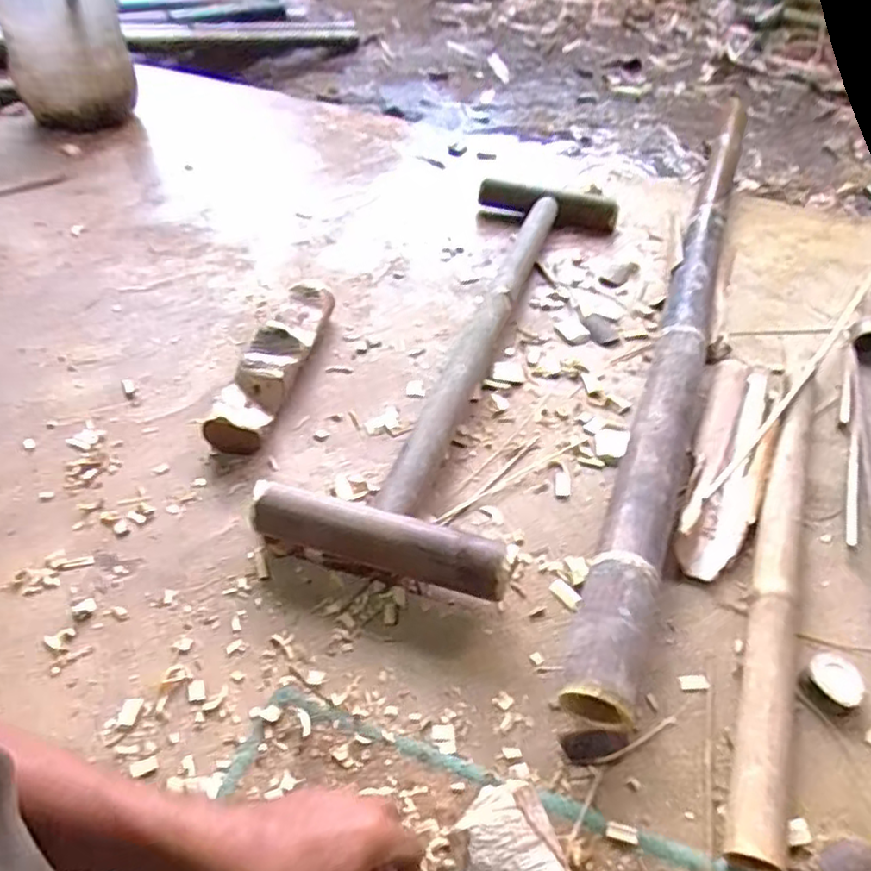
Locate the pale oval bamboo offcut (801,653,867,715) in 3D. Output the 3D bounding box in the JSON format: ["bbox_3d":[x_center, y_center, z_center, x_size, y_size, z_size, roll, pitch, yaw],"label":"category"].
[{"bbox_3d":[0.355,0.222,0.592,0.044,0.022,0.045,-23,50,-23],"label":"pale oval bamboo offcut"}]

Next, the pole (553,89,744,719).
[{"bbox_3d":[0.379,-0.219,1.000,0.061,0.074,1.402,16,47,14],"label":"pole"}]

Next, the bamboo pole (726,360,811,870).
[{"bbox_3d":[0.352,0.116,0.674,0.052,0.041,0.604,18,47,16],"label":"bamboo pole"}]

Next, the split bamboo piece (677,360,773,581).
[{"bbox_3d":[0.347,0.019,0.784,0.077,0.032,0.365,18,47,16],"label":"split bamboo piece"}]

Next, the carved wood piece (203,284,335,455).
[{"bbox_3d":[-0.210,-0.097,0.866,0.084,0.057,0.299,7,45,6],"label":"carved wood piece"}]

